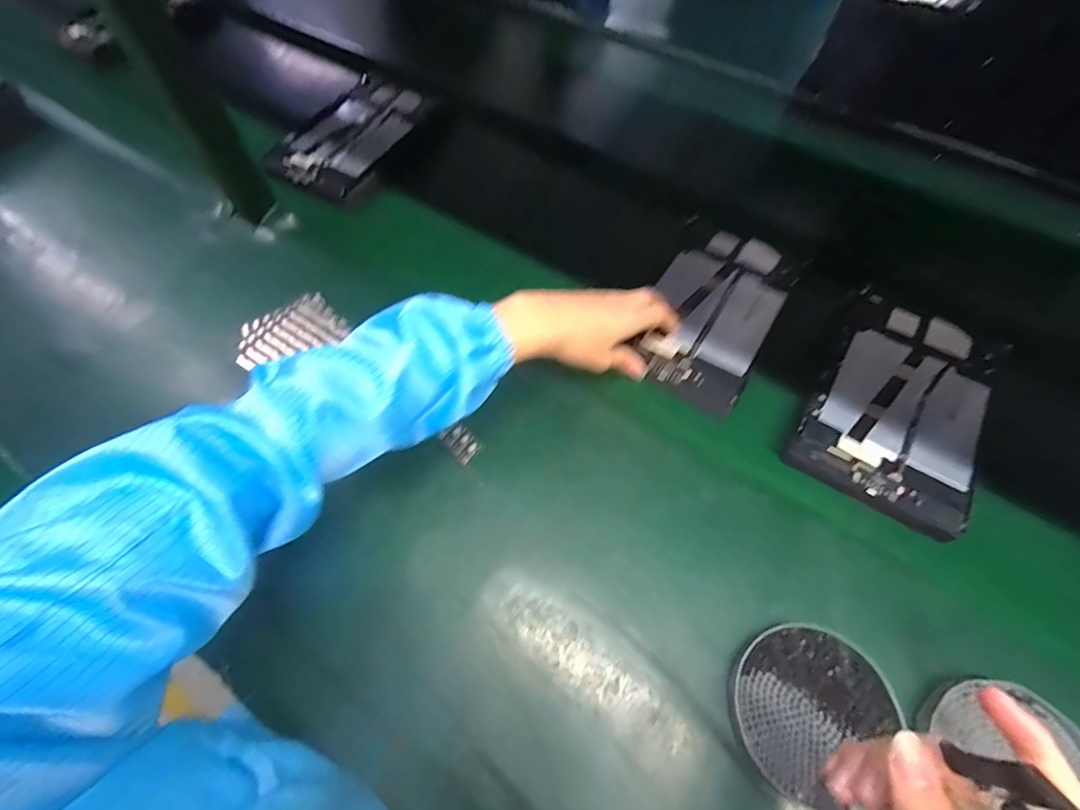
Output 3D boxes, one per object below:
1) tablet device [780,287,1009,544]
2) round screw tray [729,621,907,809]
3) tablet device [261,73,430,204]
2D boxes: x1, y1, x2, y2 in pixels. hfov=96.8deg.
[{"bbox_3d":[0.356,-0.006,0.472,0.143,0.018,0.247,31,65,15],"label":"tablet device"},{"bbox_3d":[0.195,0.219,0.349,0.099,0.014,0.112,32,65,16],"label":"round screw tray"},{"bbox_3d":[-0.271,-0.392,0.694,0.136,0.020,0.246,26,67,8],"label":"tablet device"}]

